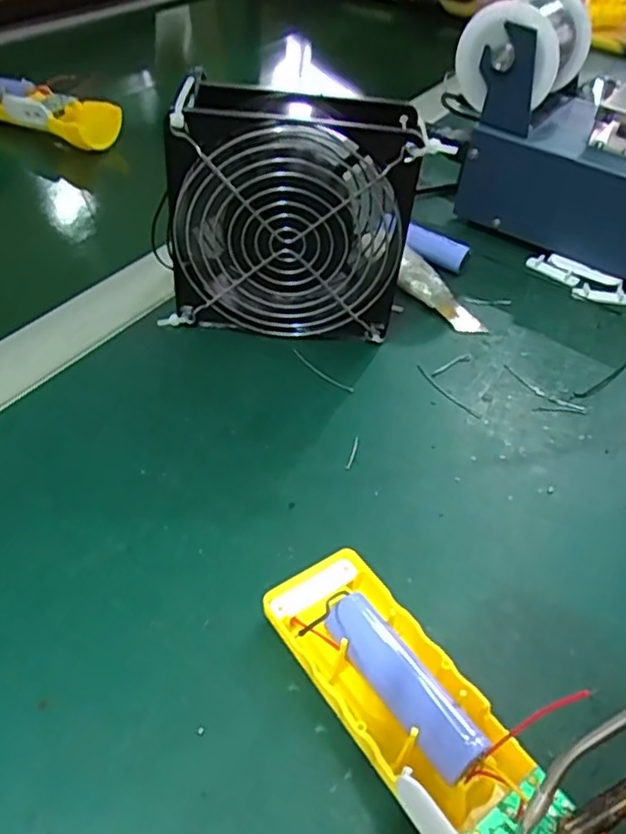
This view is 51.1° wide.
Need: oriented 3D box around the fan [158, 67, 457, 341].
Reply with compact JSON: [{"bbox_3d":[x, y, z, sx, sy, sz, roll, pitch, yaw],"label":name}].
[{"bbox_3d":[-0.012,-0.104,0.350,0.124,0.120,0.049,4,45,-3],"label":"fan"}]

